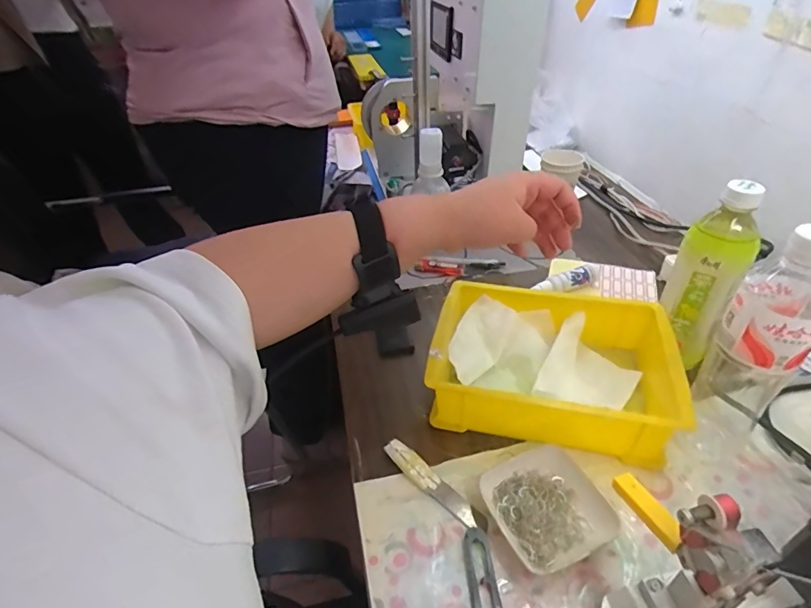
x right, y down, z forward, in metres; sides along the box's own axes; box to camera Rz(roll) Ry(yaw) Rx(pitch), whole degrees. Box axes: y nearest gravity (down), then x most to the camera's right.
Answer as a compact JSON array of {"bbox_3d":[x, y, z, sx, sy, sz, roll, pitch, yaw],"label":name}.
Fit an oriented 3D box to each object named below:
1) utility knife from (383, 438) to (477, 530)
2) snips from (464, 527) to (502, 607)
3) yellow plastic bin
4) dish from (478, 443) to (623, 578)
[{"bbox_3d":[0.024,0.169,0.434,0.023,0.016,0.107,-33,48,-29],"label":"utility knife"},{"bbox_3d":[0.062,0.231,0.360,0.023,0.009,0.102,-5,40,0],"label":"snips"},{"bbox_3d":[0.157,0.063,0.506,0.235,0.075,0.174,6,41,13],"label":"yellow plastic bin"},{"bbox_3d":[0.124,0.179,0.406,0.091,0.022,0.097,-18,42,-15],"label":"dish"}]

